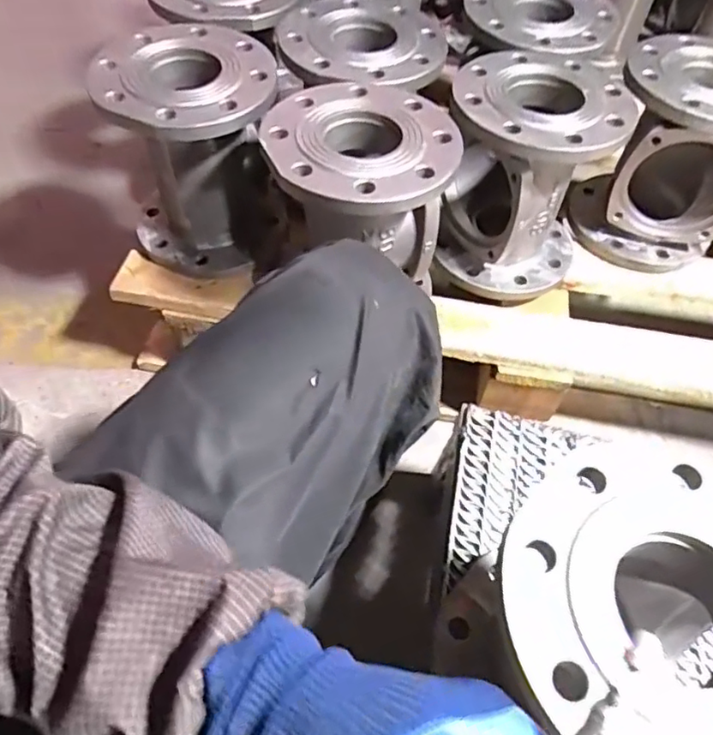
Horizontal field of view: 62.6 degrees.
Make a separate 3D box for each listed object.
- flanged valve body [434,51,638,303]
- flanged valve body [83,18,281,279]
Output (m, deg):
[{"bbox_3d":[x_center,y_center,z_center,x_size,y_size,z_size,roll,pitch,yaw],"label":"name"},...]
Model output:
[{"bbox_3d":[0.194,-0.223,0.711,0.190,0.229,0.181,22,58,10],"label":"flanged valve body"},{"bbox_3d":[-0.188,-0.247,0.714,0.184,0.239,0.181,-12,58,-11],"label":"flanged valve body"}]

